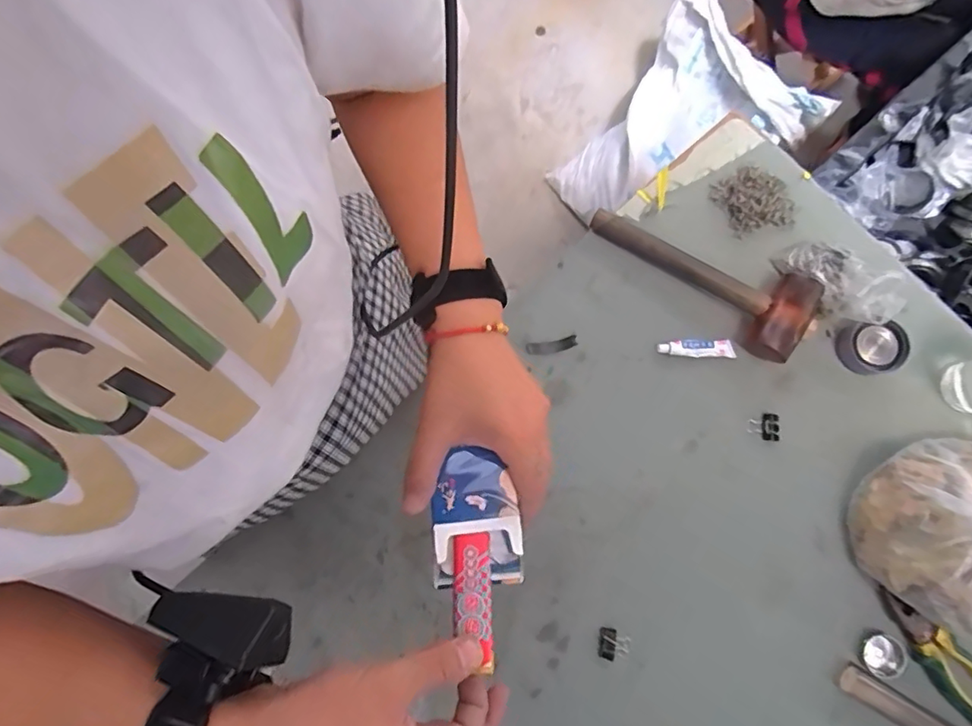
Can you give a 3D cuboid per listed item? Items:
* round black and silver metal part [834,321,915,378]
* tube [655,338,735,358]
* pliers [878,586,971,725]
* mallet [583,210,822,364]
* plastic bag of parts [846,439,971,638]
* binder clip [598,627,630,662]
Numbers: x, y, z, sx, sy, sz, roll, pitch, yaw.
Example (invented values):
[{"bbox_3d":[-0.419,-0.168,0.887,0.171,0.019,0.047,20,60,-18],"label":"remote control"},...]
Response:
[{"bbox_3d":[0.469,-0.017,0.670,0.069,0.032,0.066,2,82,3],"label":"round black and silver metal part"},{"bbox_3d":[0.262,-0.019,0.686,0.092,0.008,0.023,1,82,2],"label":"tube"},{"bbox_3d":[0.517,0.335,0.613,0.054,0.025,0.197,-39,82,-4],"label":"pliers"},{"bbox_3d":[0.265,-0.120,0.683,0.294,0.054,0.101,36,85,7],"label":"mallet"},{"bbox_3d":[0.543,0.192,0.603,0.231,0.099,0.209,20,83,5],"label":"plastic bag of parts"},{"bbox_3d":[0.151,0.331,0.643,0.036,0.011,0.034,11,82,4],"label":"binder clip"}]

